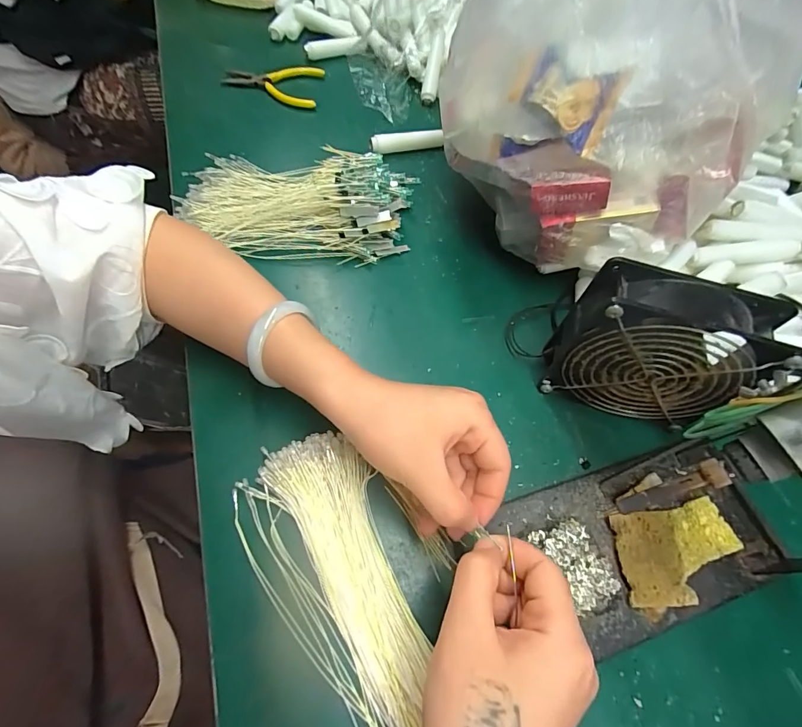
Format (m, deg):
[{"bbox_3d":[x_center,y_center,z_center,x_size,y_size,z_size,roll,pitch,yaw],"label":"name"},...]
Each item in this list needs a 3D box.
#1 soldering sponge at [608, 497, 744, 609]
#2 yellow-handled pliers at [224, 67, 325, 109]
[{"bbox_3d":[0.182,0.123,0.270,0.083,0.018,0.055,-7,62,-7],"label":"soldering sponge"},{"bbox_3d":[-0.163,-0.360,0.525,0.116,0.015,0.080,4,61,-1],"label":"yellow-handled pliers"}]

